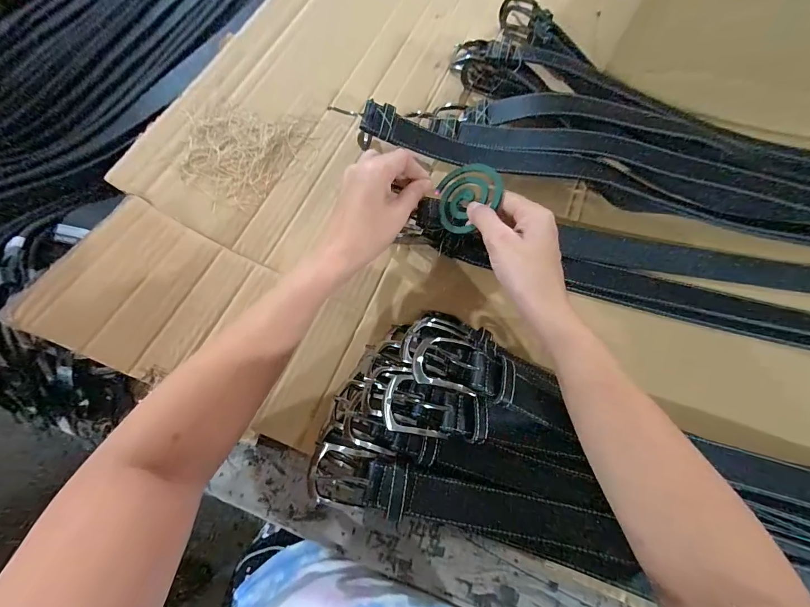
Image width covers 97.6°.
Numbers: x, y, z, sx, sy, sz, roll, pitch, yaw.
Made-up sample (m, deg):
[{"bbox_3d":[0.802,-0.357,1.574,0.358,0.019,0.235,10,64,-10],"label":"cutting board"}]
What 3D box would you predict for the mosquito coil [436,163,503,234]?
[{"bbox_3d":[0.062,-0.104,0.344,0.064,0.005,0.070,-11,69,32],"label":"mosquito coil"}]

